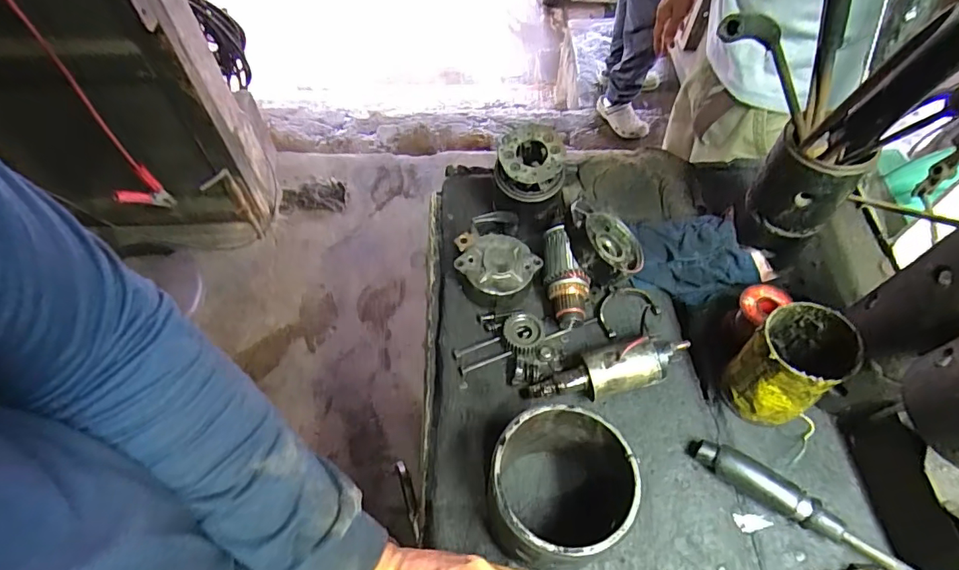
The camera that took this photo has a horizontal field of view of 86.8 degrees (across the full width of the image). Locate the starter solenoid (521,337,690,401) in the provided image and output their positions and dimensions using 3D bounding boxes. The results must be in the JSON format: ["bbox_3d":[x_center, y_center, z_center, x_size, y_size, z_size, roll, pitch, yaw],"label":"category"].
[{"bbox_3d":[0.125,0.086,0.505,0.167,0.047,0.049,-17,59,4],"label":"starter solenoid"}]

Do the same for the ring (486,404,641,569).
[{"bbox_3d":[0.064,0.167,0.415,0.111,0.110,0.107,1,58,-1],"label":"ring"}]

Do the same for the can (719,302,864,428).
[{"bbox_3d":[0.280,0.078,0.469,0.080,0.118,0.077,-35,65,-21],"label":"can"}]

